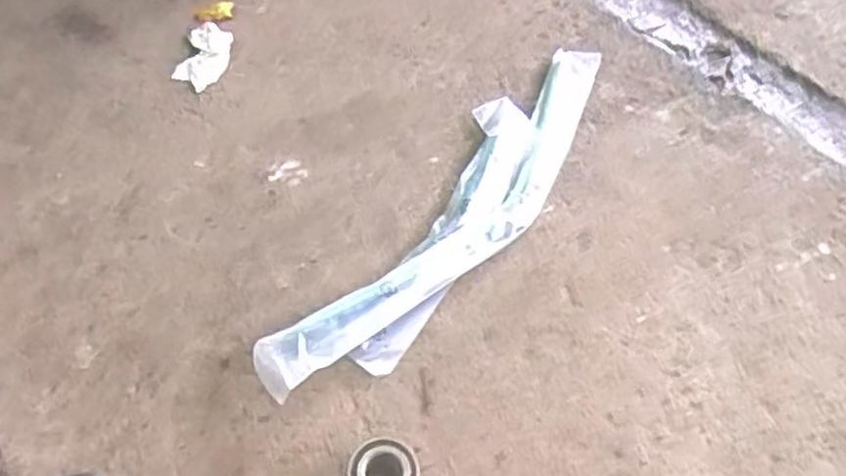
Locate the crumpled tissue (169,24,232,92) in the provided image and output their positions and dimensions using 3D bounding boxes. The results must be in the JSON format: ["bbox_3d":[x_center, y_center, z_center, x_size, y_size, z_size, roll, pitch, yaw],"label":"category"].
[{"bbox_3d":[-0.272,-0.226,0.888,0.061,0.018,0.101,7,55,2],"label":"crumpled tissue"}]

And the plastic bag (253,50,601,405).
[{"bbox_3d":[0.050,-0.048,0.764,0.134,0.050,0.582,33,60,18],"label":"plastic bag"}]

